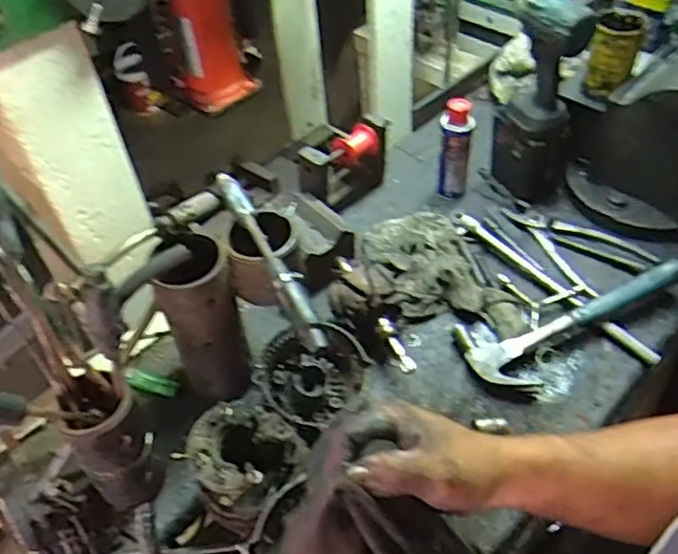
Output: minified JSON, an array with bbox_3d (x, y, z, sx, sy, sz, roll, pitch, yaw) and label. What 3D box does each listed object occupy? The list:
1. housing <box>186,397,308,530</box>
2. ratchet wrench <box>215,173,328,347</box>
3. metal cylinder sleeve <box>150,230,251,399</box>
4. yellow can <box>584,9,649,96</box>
[{"bbox_3d":[-0.104,0.226,0.733,0.115,0.138,0.111,-3,47,3],"label":"housing"},{"bbox_3d":[-0.078,-0.028,0.710,0.024,0.031,0.279,-24,50,-16],"label":"ratchet wrench"},{"bbox_3d":[-0.161,0.064,0.784,0.091,0.209,0.075,-19,49,-11],"label":"metal cylinder sleeve"},{"bbox_3d":[0.420,-0.342,0.970,0.071,0.117,0.081,16,51,19],"label":"yellow can"}]

